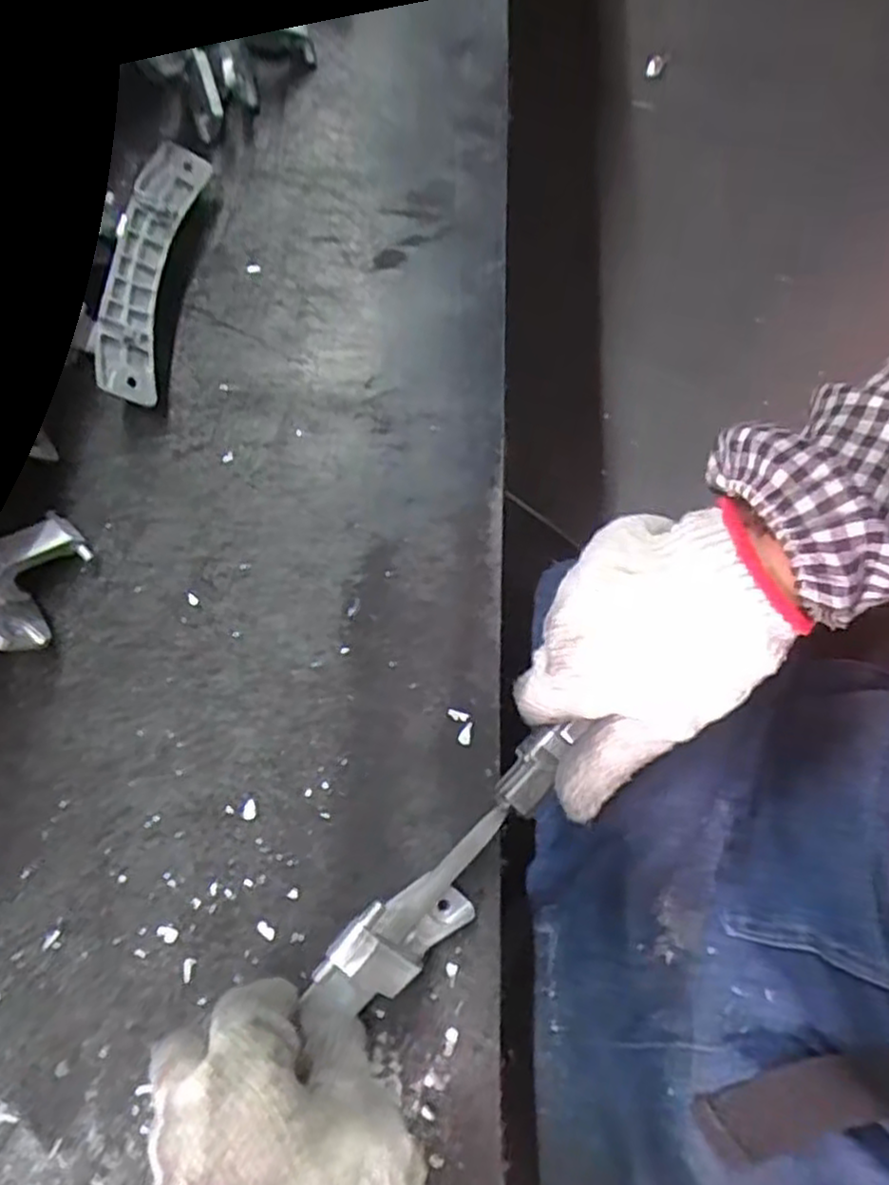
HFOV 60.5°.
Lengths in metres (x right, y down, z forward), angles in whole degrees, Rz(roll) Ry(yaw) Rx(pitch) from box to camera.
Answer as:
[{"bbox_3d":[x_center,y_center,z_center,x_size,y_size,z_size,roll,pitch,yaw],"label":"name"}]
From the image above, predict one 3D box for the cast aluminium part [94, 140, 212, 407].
[{"bbox_3d":[-0.163,-0.177,0.427,0.029,0.037,0.152,8,76,2],"label":"cast aluminium part"}]

